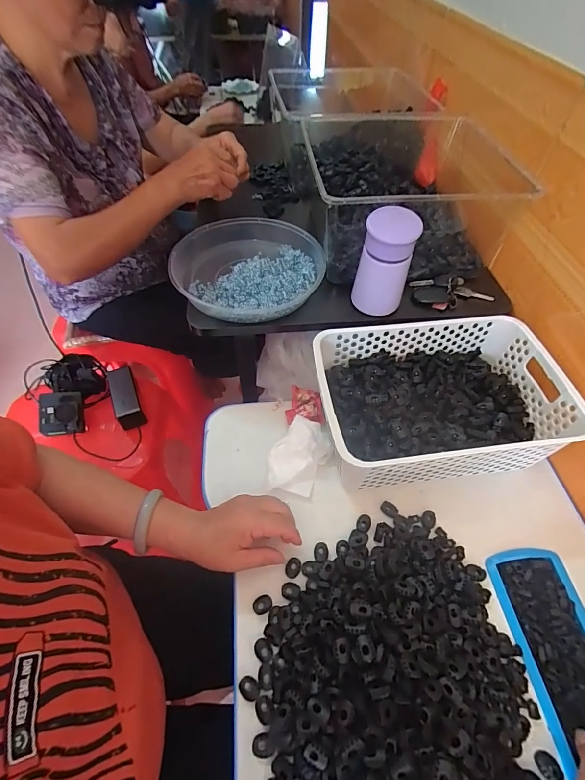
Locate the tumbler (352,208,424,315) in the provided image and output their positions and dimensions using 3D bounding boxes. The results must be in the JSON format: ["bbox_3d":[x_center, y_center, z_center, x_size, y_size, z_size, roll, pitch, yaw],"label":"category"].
[{"bbox_3d":[0.128,-0.172,0.515,0.070,0.134,0.062,18,59,16],"label":"tumbler"}]

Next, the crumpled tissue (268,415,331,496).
[{"bbox_3d":[0.008,0.092,0.504,0.068,0.029,0.101,23,60,19],"label":"crumpled tissue"}]

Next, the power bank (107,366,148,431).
[{"bbox_3d":[-0.352,0.011,0.779,0.052,0.046,0.141,-24,57,-12],"label":"power bank"}]

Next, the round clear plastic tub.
[{"bbox_3d":[-0.072,-0.192,0.599,0.229,0.067,0.229,-2,55,3],"label":"round clear plastic tub"}]

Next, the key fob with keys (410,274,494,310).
[{"bbox_3d":[0.249,-0.154,0.580,0.120,0.019,0.065,-6,55,0],"label":"key fob with keys"}]

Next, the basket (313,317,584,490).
[{"bbox_3d":[0.194,0.009,0.498,0.310,0.100,0.205,-8,55,-2],"label":"basket"}]

